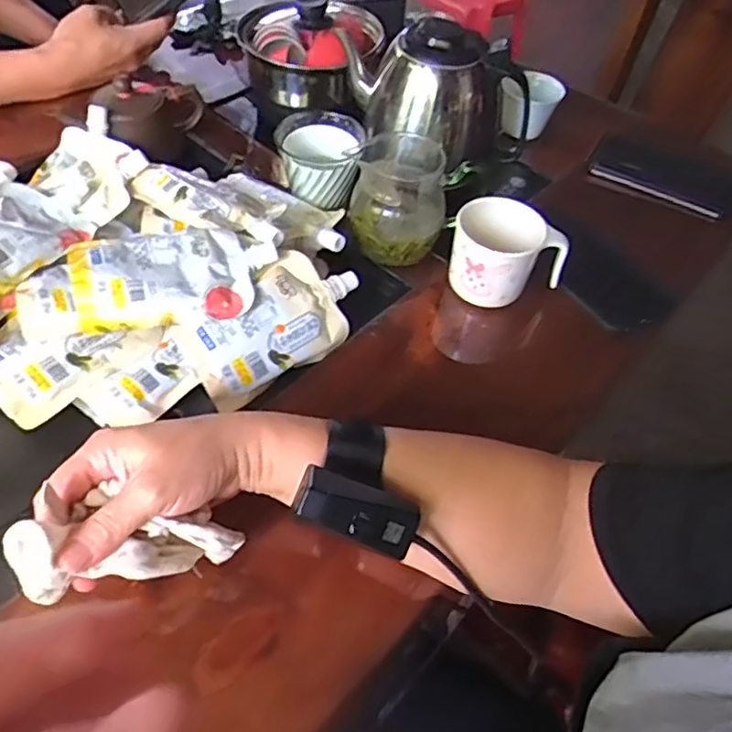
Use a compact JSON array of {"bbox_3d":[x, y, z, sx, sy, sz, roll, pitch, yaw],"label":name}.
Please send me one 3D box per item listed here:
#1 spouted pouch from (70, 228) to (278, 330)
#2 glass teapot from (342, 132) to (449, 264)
[{"bbox_3d":[-0.146,-0.075,0.471,0.146,0.036,0.078,-13,54,-15],"label":"spouted pouch"},{"bbox_3d":[0.030,-0.163,0.569,0.088,0.084,0.106,0,52,-5],"label":"glass teapot"}]

